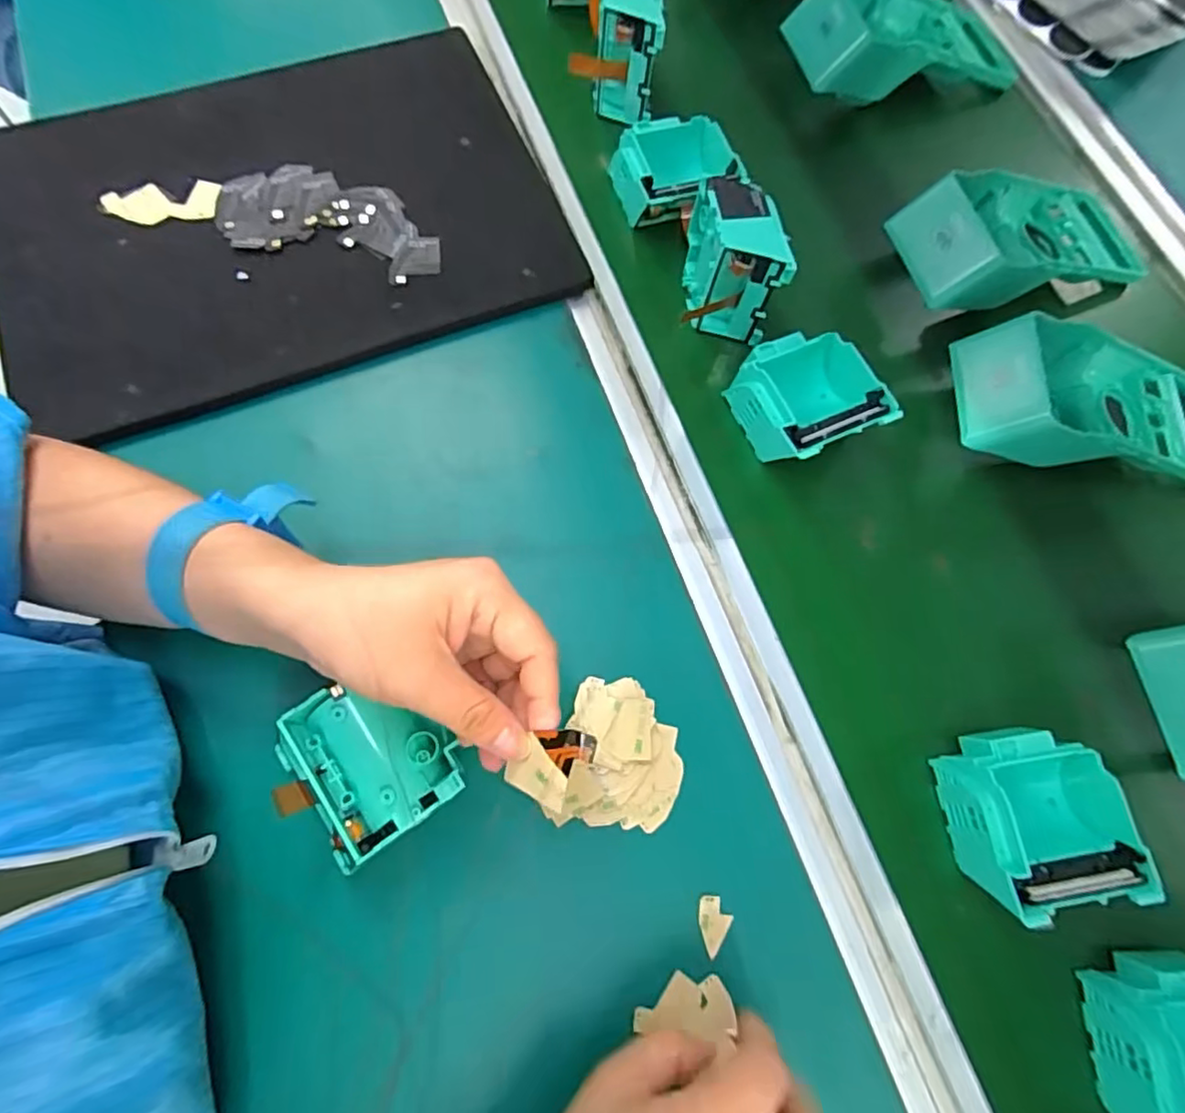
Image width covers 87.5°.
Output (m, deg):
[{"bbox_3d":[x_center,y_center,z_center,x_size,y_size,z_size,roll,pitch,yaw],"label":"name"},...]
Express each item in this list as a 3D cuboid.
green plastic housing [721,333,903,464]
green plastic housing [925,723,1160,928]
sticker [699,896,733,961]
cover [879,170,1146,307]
[{"bbox_3d":[0.132,-0.099,0.376,0.083,0.041,0.075,-26,79,-4],"label":"green plastic housing"},{"bbox_3d":[0.221,0.130,0.316,0.074,0.051,0.079,-11,78,-1],"label":"green plastic housing"},{"bbox_3d":[0.057,0.178,0.300,0.018,0.004,0.024,33,68,2],"label":"sticker"},{"bbox_3d":[0.306,-0.224,0.427,0.190,0.043,0.087,-16,78,-17],"label":"cover"}]

